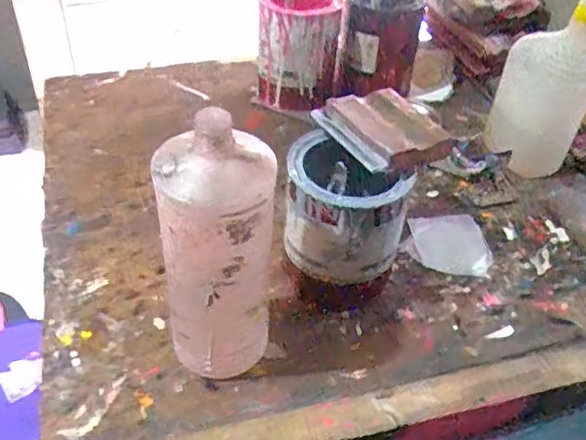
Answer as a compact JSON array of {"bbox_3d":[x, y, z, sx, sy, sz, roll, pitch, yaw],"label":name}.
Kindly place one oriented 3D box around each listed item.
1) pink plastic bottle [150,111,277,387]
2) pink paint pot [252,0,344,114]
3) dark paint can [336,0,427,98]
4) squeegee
[{"bbox_3d":[-0.055,0.029,0.442,0.074,0.239,0.061,1,42,-4],"label":"pink plastic bottle"},{"bbox_3d":[0.012,-0.241,0.822,0.107,0.134,0.119,15,43,12],"label":"pink paint pot"},{"bbox_3d":[0.115,-0.256,0.840,0.117,0.132,0.094,-8,44,-12],"label":"dark paint can"},{"bbox_3d":[0.084,-0.084,0.527,0.091,0.027,0.102,-19,47,-25],"label":"squeegee"}]

